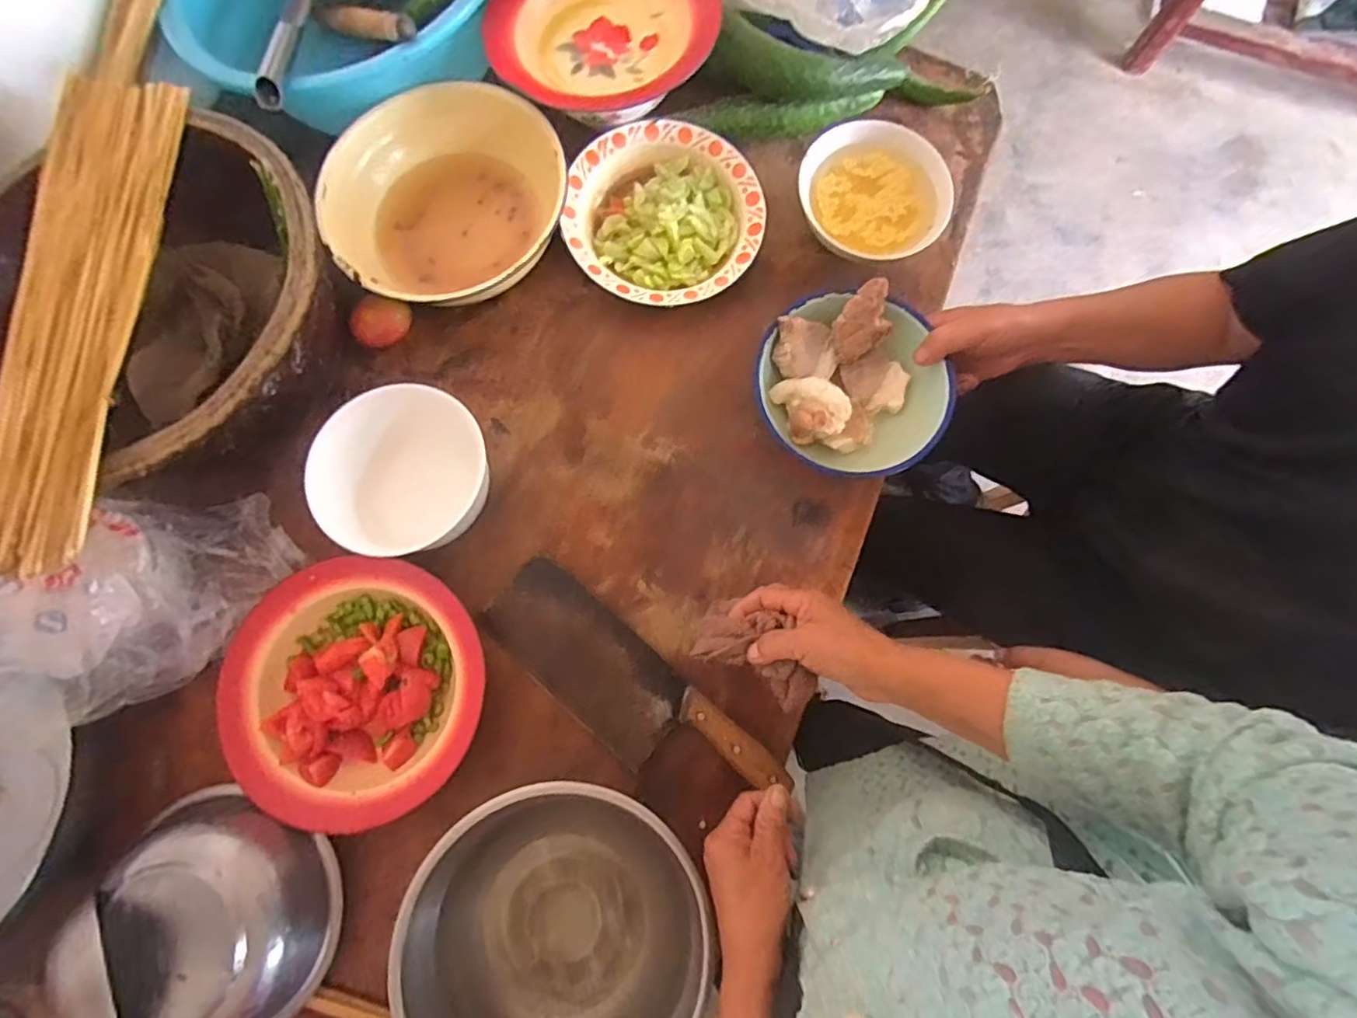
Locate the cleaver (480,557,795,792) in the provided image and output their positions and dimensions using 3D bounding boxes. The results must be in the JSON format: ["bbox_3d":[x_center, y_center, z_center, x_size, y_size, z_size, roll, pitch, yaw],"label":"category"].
[{"bbox_3d":[-0.046,0.164,0.564,0.294,0.018,0.100,33,80,7],"label":"cleaver"}]

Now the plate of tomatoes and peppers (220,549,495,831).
[{"bbox_3d":[-0.277,0.151,0.532,0.209,0.039,0.207,0,77,1],"label":"plate of tomatoes and peppers"}]

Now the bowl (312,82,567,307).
[{"bbox_3d":[-0.227,-0.306,0.623,0.241,0.085,0.196,-29,78,-6],"label":"bowl"}]

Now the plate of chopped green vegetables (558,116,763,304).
[{"bbox_3d":[-0.012,-0.304,0.644,0.195,0.043,0.198,0,77,1],"label":"plate of chopped green vegetables"}]

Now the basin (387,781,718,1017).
[{"bbox_3d":[-0.092,0.341,0.485,0.225,0.075,0.216,0,77,1],"label":"basin"}]

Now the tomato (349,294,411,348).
[{"bbox_3d":[-0.291,-0.184,0.606,0.058,0.038,0.045,-44,80,-8],"label":"tomato"}]

